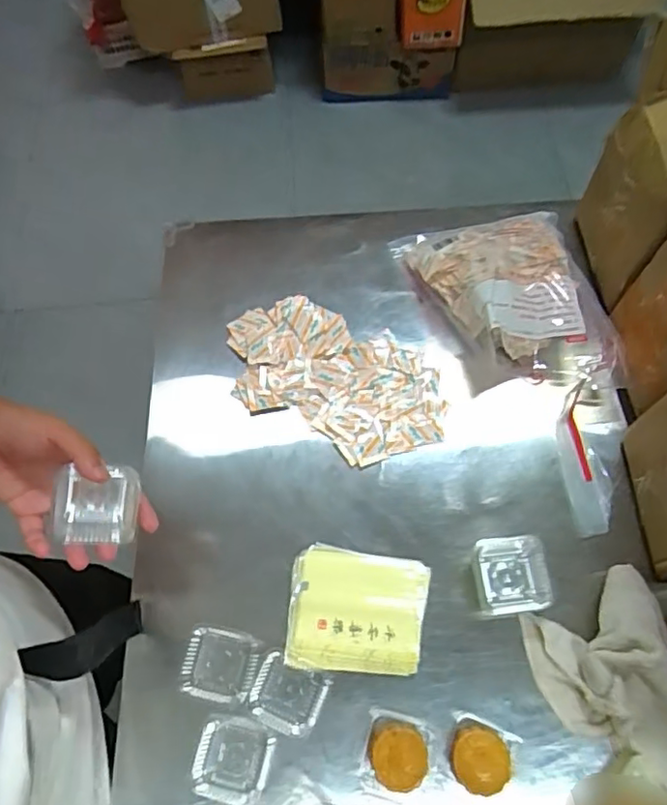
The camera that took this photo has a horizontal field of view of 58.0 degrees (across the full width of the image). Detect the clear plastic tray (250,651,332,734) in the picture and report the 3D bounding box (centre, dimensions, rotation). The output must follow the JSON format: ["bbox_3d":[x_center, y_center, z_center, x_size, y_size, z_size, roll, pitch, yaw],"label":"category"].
[{"bbox_3d":[-0.042,0.265,0.547,0.064,0.020,0.055,22,70,12],"label":"clear plastic tray"}]

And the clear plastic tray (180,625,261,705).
[{"bbox_3d":[-0.107,0.246,0.566,0.065,0.021,0.061,10,68,7],"label":"clear plastic tray"}]

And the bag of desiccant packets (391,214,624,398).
[{"bbox_3d":[0.190,-0.123,0.678,0.212,0.091,0.241,-4,66,1],"label":"bag of desiccant packets"}]

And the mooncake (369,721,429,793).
[{"bbox_3d":[0.055,0.305,0.520,0.047,0.024,0.050,1,67,4],"label":"mooncake"}]

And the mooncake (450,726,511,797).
[{"bbox_3d":[0.124,0.308,0.519,0.047,0.030,0.049,-8,67,0],"label":"mooncake"}]

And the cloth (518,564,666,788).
[{"bbox_3d":[0.242,0.242,0.523,0.117,0.065,0.181,-8,66,-2],"label":"cloth"}]

